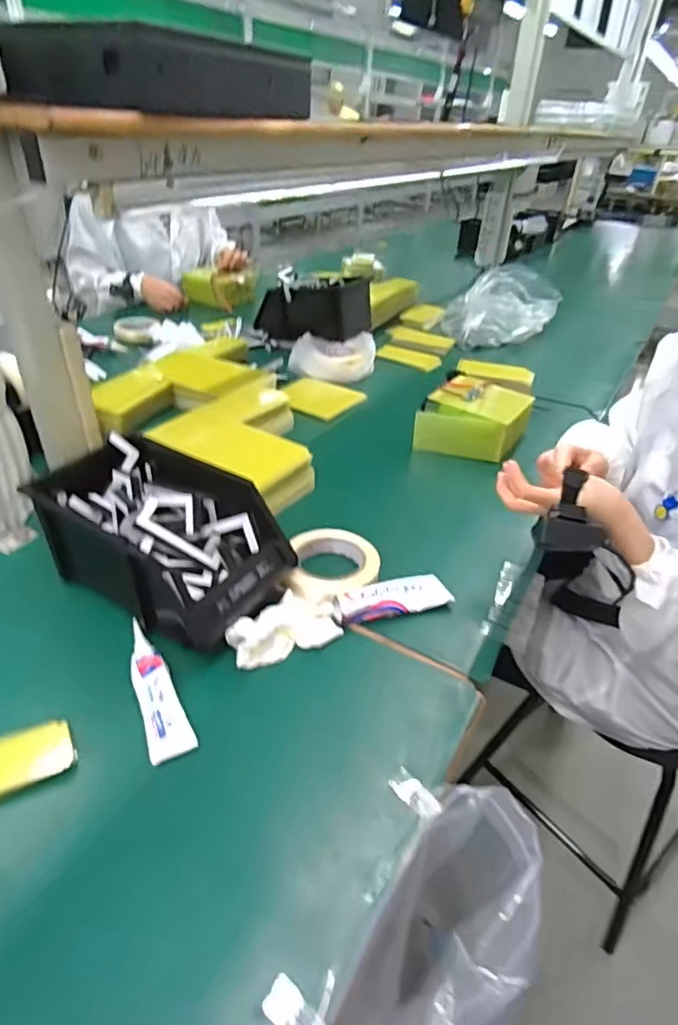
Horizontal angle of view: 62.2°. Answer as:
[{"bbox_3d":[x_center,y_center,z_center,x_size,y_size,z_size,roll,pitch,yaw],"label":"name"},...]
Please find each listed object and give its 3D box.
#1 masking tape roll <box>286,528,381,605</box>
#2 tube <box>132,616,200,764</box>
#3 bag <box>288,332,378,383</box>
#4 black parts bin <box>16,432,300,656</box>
[{"bbox_3d":[-0.015,0.065,0.672,0.109,0.036,0.112,3,36,-2],"label":"masking tape roll"},{"bbox_3d":[-0.174,0.161,0.526,0.037,0.016,0.148,-16,40,-25],"label":"tube"},{"bbox_3d":[-0.016,-0.343,1.228,0.183,0.077,0.114,1,36,-4],"label":"bag"},{"bbox_3d":[-0.187,0.025,0.635,0.253,0.114,0.186,25,41,27],"label":"black parts bin"}]

